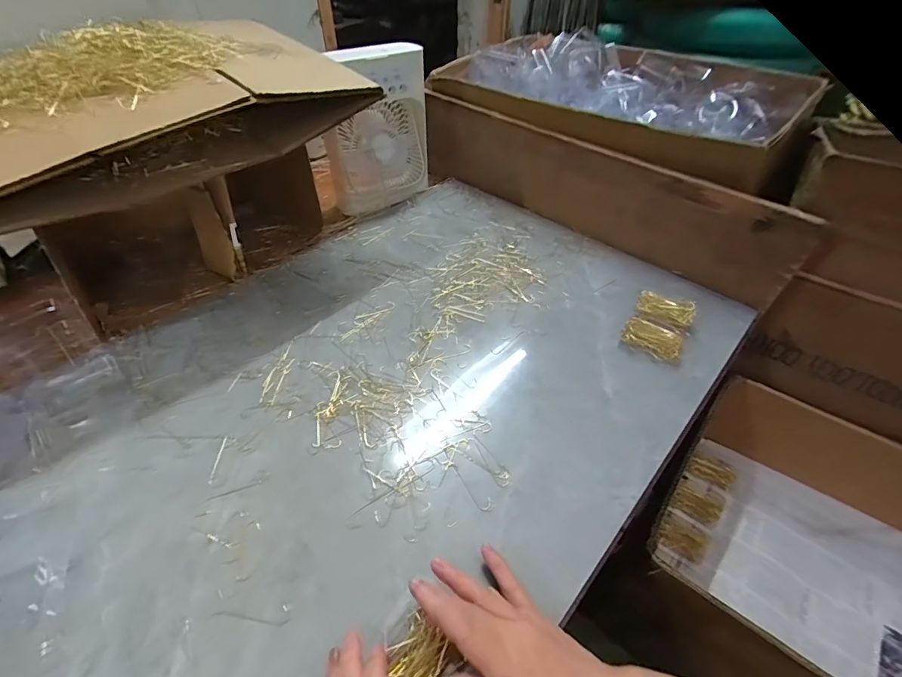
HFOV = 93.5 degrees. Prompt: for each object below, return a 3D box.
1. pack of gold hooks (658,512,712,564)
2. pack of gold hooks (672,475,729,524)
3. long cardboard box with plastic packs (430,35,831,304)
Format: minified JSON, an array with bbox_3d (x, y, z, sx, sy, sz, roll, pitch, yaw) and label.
[{"bbox_3d":[0.338,0.290,0.614,0.064,0.008,0.056,28,52,24],"label":"pack of gold hooks"},{"bbox_3d":[0.383,0.251,0.654,0.071,0.009,0.066,29,52,25],"label":"pack of gold hooks"},{"bbox_3d":[0.319,-0.362,0.804,0.672,0.241,0.342,32,54,27],"label":"long cardboard box with plastic packs"}]

